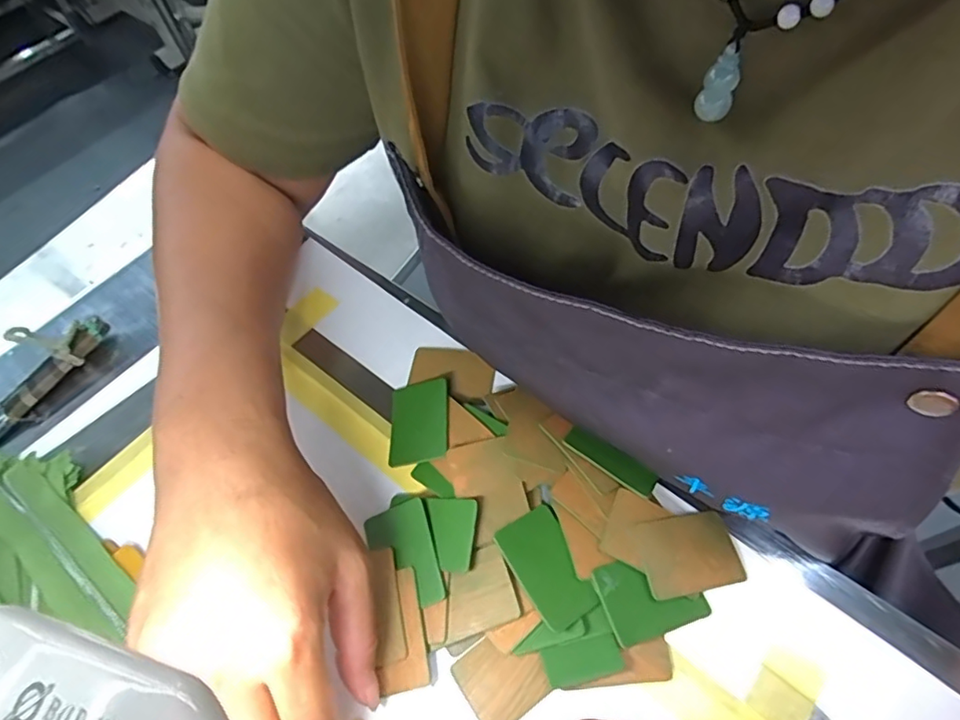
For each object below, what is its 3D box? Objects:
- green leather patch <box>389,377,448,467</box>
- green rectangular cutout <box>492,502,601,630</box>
[{"bbox_3d":[-0.035,0.034,0.320,0.035,0.004,0.051,-15,52,17],"label":"green leather patch"},{"bbox_3d":[0.032,0.098,0.267,0.031,0.005,0.053,-30,61,-13],"label":"green rectangular cutout"}]

